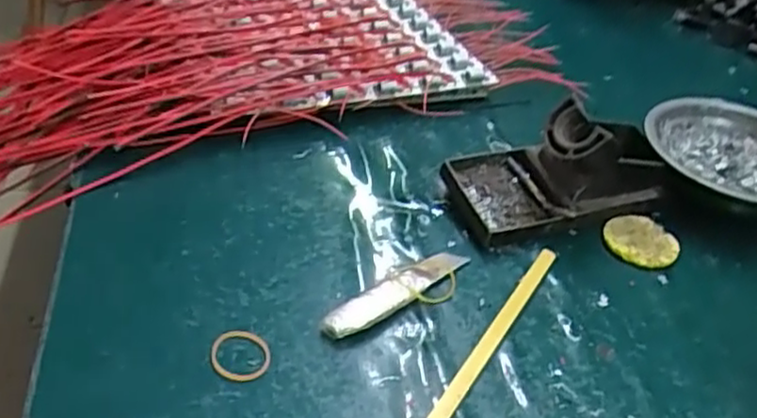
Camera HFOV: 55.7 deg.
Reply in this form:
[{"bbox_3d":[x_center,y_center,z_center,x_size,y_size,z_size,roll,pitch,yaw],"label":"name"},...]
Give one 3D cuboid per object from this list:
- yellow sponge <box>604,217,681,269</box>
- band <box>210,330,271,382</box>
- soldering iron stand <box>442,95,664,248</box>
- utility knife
[{"bbox_3d":[0.172,0.022,0.471,0.046,0.005,0.046,33,45,28],"label":"yellow sponge"},{"bbox_3d":[-0.071,0.074,0.368,0.030,0.004,0.032,3,39,-6],"label":"band"},{"bbox_3d":[0.125,-0.033,0.480,0.144,0.066,0.070,-10,42,-21],"label":"soldering iron stand"},{"bbox_3d":[0.013,0.047,0.411,0.107,0.008,0.022,-26,49,-34],"label":"utility knife"}]

